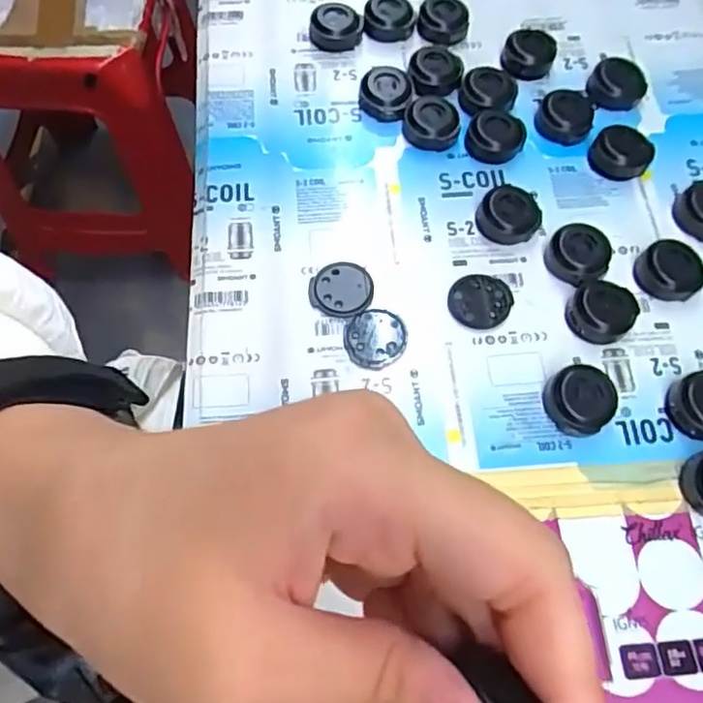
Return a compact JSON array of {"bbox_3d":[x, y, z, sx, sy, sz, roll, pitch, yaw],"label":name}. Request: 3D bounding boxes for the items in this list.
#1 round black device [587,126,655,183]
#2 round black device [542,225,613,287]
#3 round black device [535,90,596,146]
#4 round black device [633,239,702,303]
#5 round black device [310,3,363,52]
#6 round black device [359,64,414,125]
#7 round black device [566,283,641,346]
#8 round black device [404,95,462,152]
[{"bbox_3d":[0.144,-0.106,0.332,0.030,0.012,0.025,35,71,14],"label":"round black device"},{"bbox_3d":[0.111,-0.046,0.304,0.025,0.016,0.029,-36,72,-14],"label":"round black device"},{"bbox_3d":[0.118,-0.130,0.343,0.030,0.007,0.035,25,69,10],"label":"round black device"},{"bbox_3d":[0.155,-0.039,0.302,0.031,0.013,0.024,34,71,13],"label":"round black device"},{"bbox_3d":[-0.009,-0.189,0.363,0.029,0.014,0.029,0,67,0],"label":"round black device"},{"bbox_3d":[0.019,-0.144,0.347,0.029,0.014,0.028,0,67,0],"label":"round black device"},{"bbox_3d":[0.118,-0.019,0.293,0.029,0.013,0.029,0,67,0],"label":"round black device"},{"bbox_3d":[0.044,-0.125,0.338,0.030,0.014,0.027,6,67,2],"label":"round black device"}]

